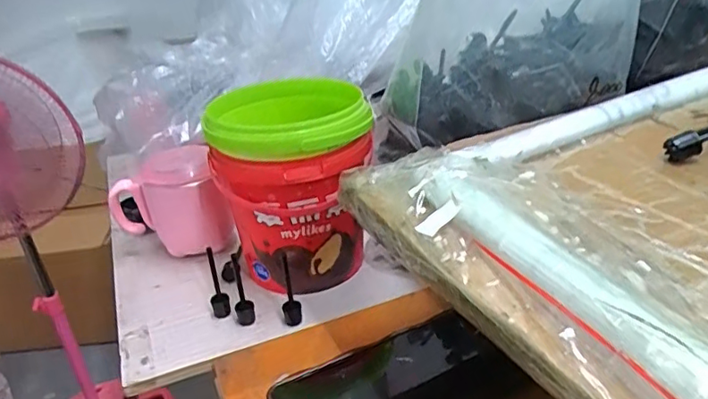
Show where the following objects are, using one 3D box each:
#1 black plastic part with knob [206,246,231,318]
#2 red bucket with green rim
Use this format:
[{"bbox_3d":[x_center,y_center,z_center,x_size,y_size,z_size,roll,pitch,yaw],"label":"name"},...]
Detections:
[{"bbox_3d":[-0.112,0.068,0.456,0.013,0.053,0.019,-24,34,-31],"label":"black plastic part with knob"},{"bbox_3d":[-0.051,-0.013,0.491,0.122,0.153,0.122,-4,28,2],"label":"red bucket with green rim"}]

